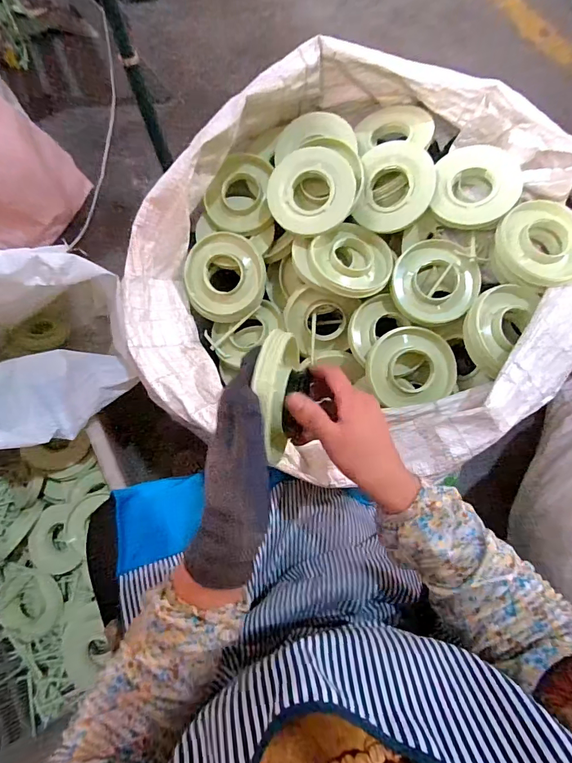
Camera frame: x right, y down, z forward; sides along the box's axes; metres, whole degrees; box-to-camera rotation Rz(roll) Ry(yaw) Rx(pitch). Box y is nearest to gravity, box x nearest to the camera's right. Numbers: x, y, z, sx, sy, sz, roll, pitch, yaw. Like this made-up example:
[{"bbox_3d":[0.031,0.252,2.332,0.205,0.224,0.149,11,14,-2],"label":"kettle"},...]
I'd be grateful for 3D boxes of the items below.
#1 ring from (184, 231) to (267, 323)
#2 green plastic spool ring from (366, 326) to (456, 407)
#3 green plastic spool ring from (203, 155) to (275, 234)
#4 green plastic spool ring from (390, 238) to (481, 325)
[{"bbox_3d":[-0.100,-0.174,0.665,0.131,0.028,0.132,1,101,4],"label":"ring"},{"bbox_3d":[0.187,-0.022,0.598,0.131,0.043,0.113,4,67,3],"label":"green plastic spool ring"},{"bbox_3d":[-0.068,-0.301,0.652,0.120,0.022,0.120,0,103,2],"label":"green plastic spool ring"},{"bbox_3d":[0.231,-0.155,0.621,0.129,0.028,0.126,1,95,9],"label":"green plastic spool ring"}]

